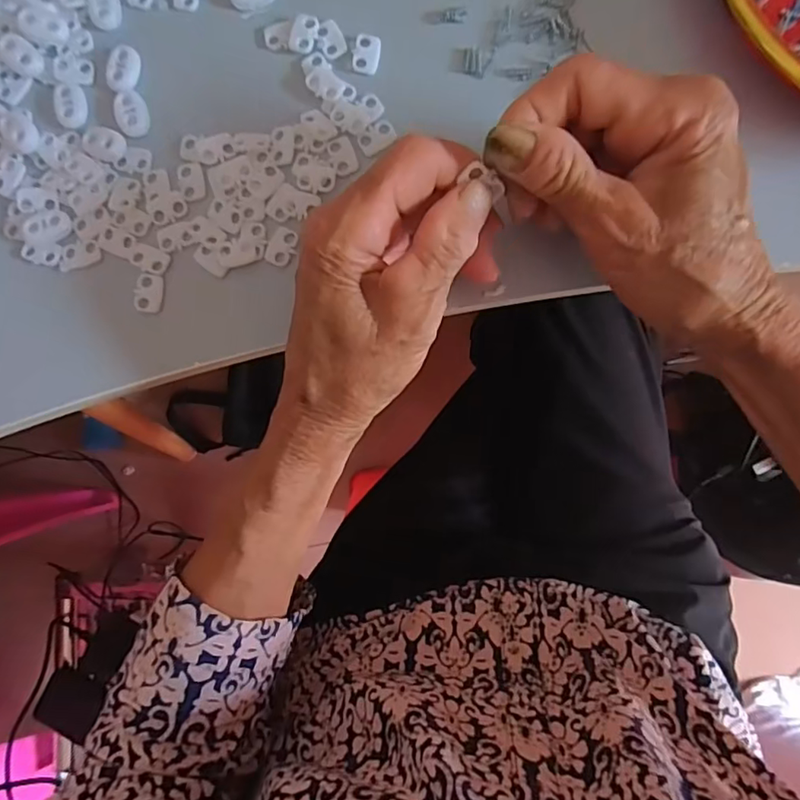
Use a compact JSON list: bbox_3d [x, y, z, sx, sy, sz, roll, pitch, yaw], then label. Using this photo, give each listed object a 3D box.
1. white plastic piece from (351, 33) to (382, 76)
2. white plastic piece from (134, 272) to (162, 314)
[{"bbox_3d":[-0.016,-0.165,0.262,0.013,0.004,0.018,13,89,4],"label":"white plastic piece"},{"bbox_3d":[-0.119,-0.051,0.262,0.011,0.004,0.018,11,89,4],"label":"white plastic piece"}]

